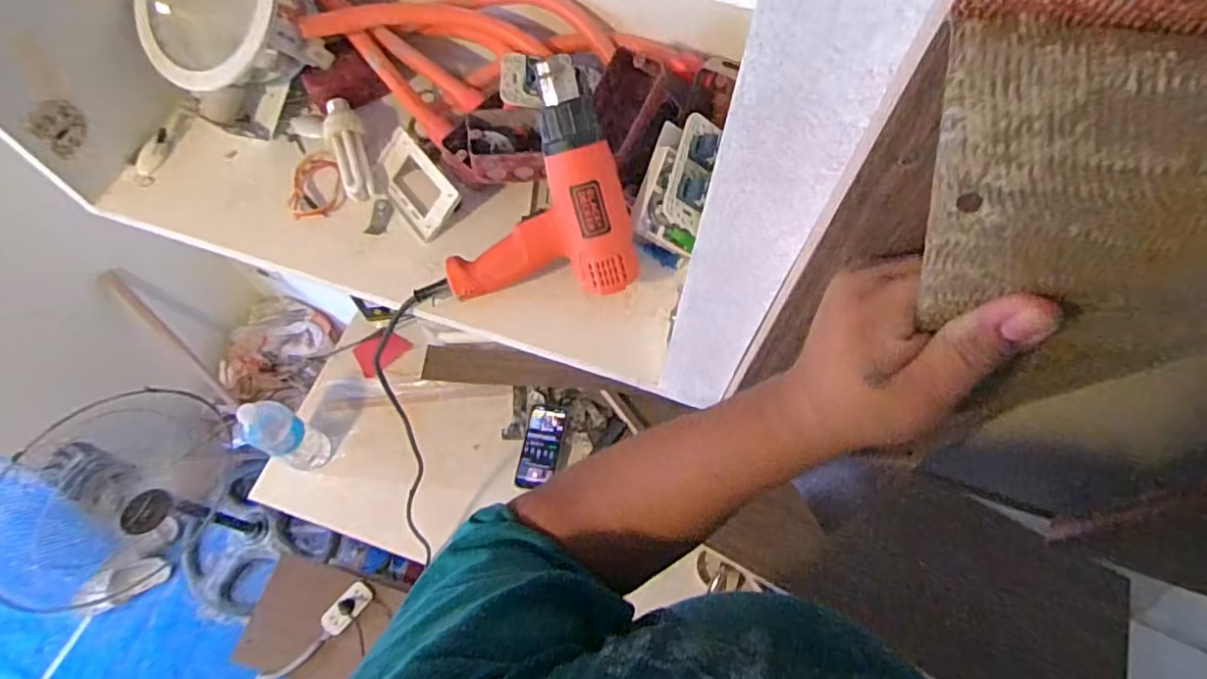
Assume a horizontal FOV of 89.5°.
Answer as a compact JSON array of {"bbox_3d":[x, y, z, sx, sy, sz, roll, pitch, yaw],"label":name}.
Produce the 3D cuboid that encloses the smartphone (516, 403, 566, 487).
[{"bbox_3d":[-0.120,0.207,1.185,0.083,0.013,0.159,3,73,21],"label":"smartphone"}]

